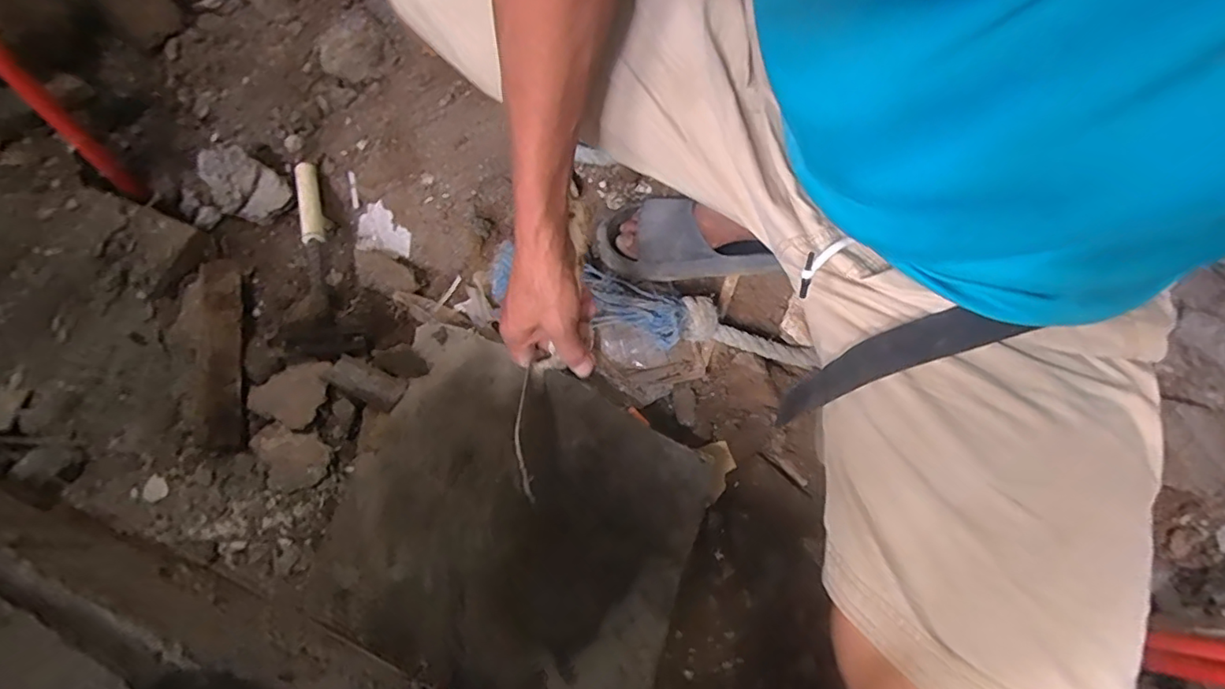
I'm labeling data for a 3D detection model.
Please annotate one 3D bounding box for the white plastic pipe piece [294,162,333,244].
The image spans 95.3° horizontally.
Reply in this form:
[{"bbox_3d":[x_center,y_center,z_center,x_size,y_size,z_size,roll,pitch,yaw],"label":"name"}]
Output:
[{"bbox_3d":[-0.426,-0.198,0.788,0.031,0.033,0.130,-18,71,-8],"label":"white plastic pipe piece"}]

